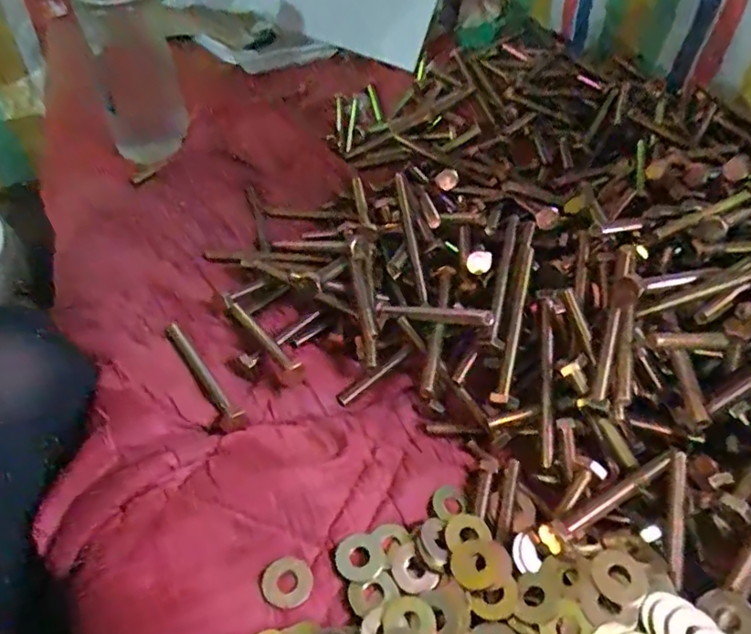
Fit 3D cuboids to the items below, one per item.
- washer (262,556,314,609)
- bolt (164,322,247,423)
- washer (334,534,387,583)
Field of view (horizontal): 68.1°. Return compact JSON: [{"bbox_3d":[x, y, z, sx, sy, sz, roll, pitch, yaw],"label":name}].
[{"bbox_3d":[-0.043,0.131,0.273,0.024,0.004,0.022,4,57,-7],"label":"washer"},{"bbox_3d":[-0.111,0.034,0.351,0.010,0.013,0.095,-29,55,-28],"label":"bolt"},{"bbox_3d":[-0.008,0.122,0.283,0.024,0.004,0.023,-20,52,-22],"label":"washer"}]

